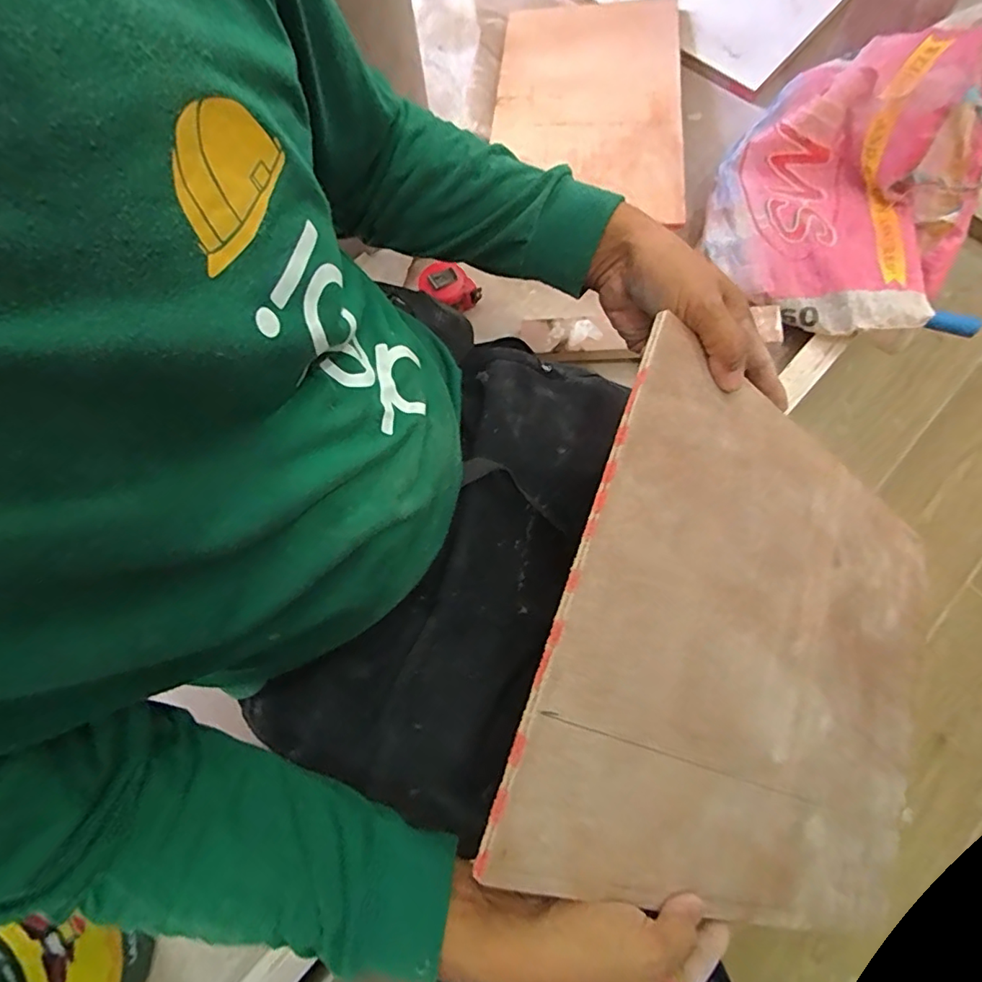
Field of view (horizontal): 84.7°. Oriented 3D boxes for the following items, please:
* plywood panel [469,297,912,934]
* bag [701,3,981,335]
[{"bbox_3d":[0.220,0.128,0.415,0.414,0.008,0.348,28,73,-26],"label":"plywood panel"},{"bbox_3d":[0.405,-0.352,0.585,0.265,0.148,0.305,27,76,9],"label":"bag"}]

